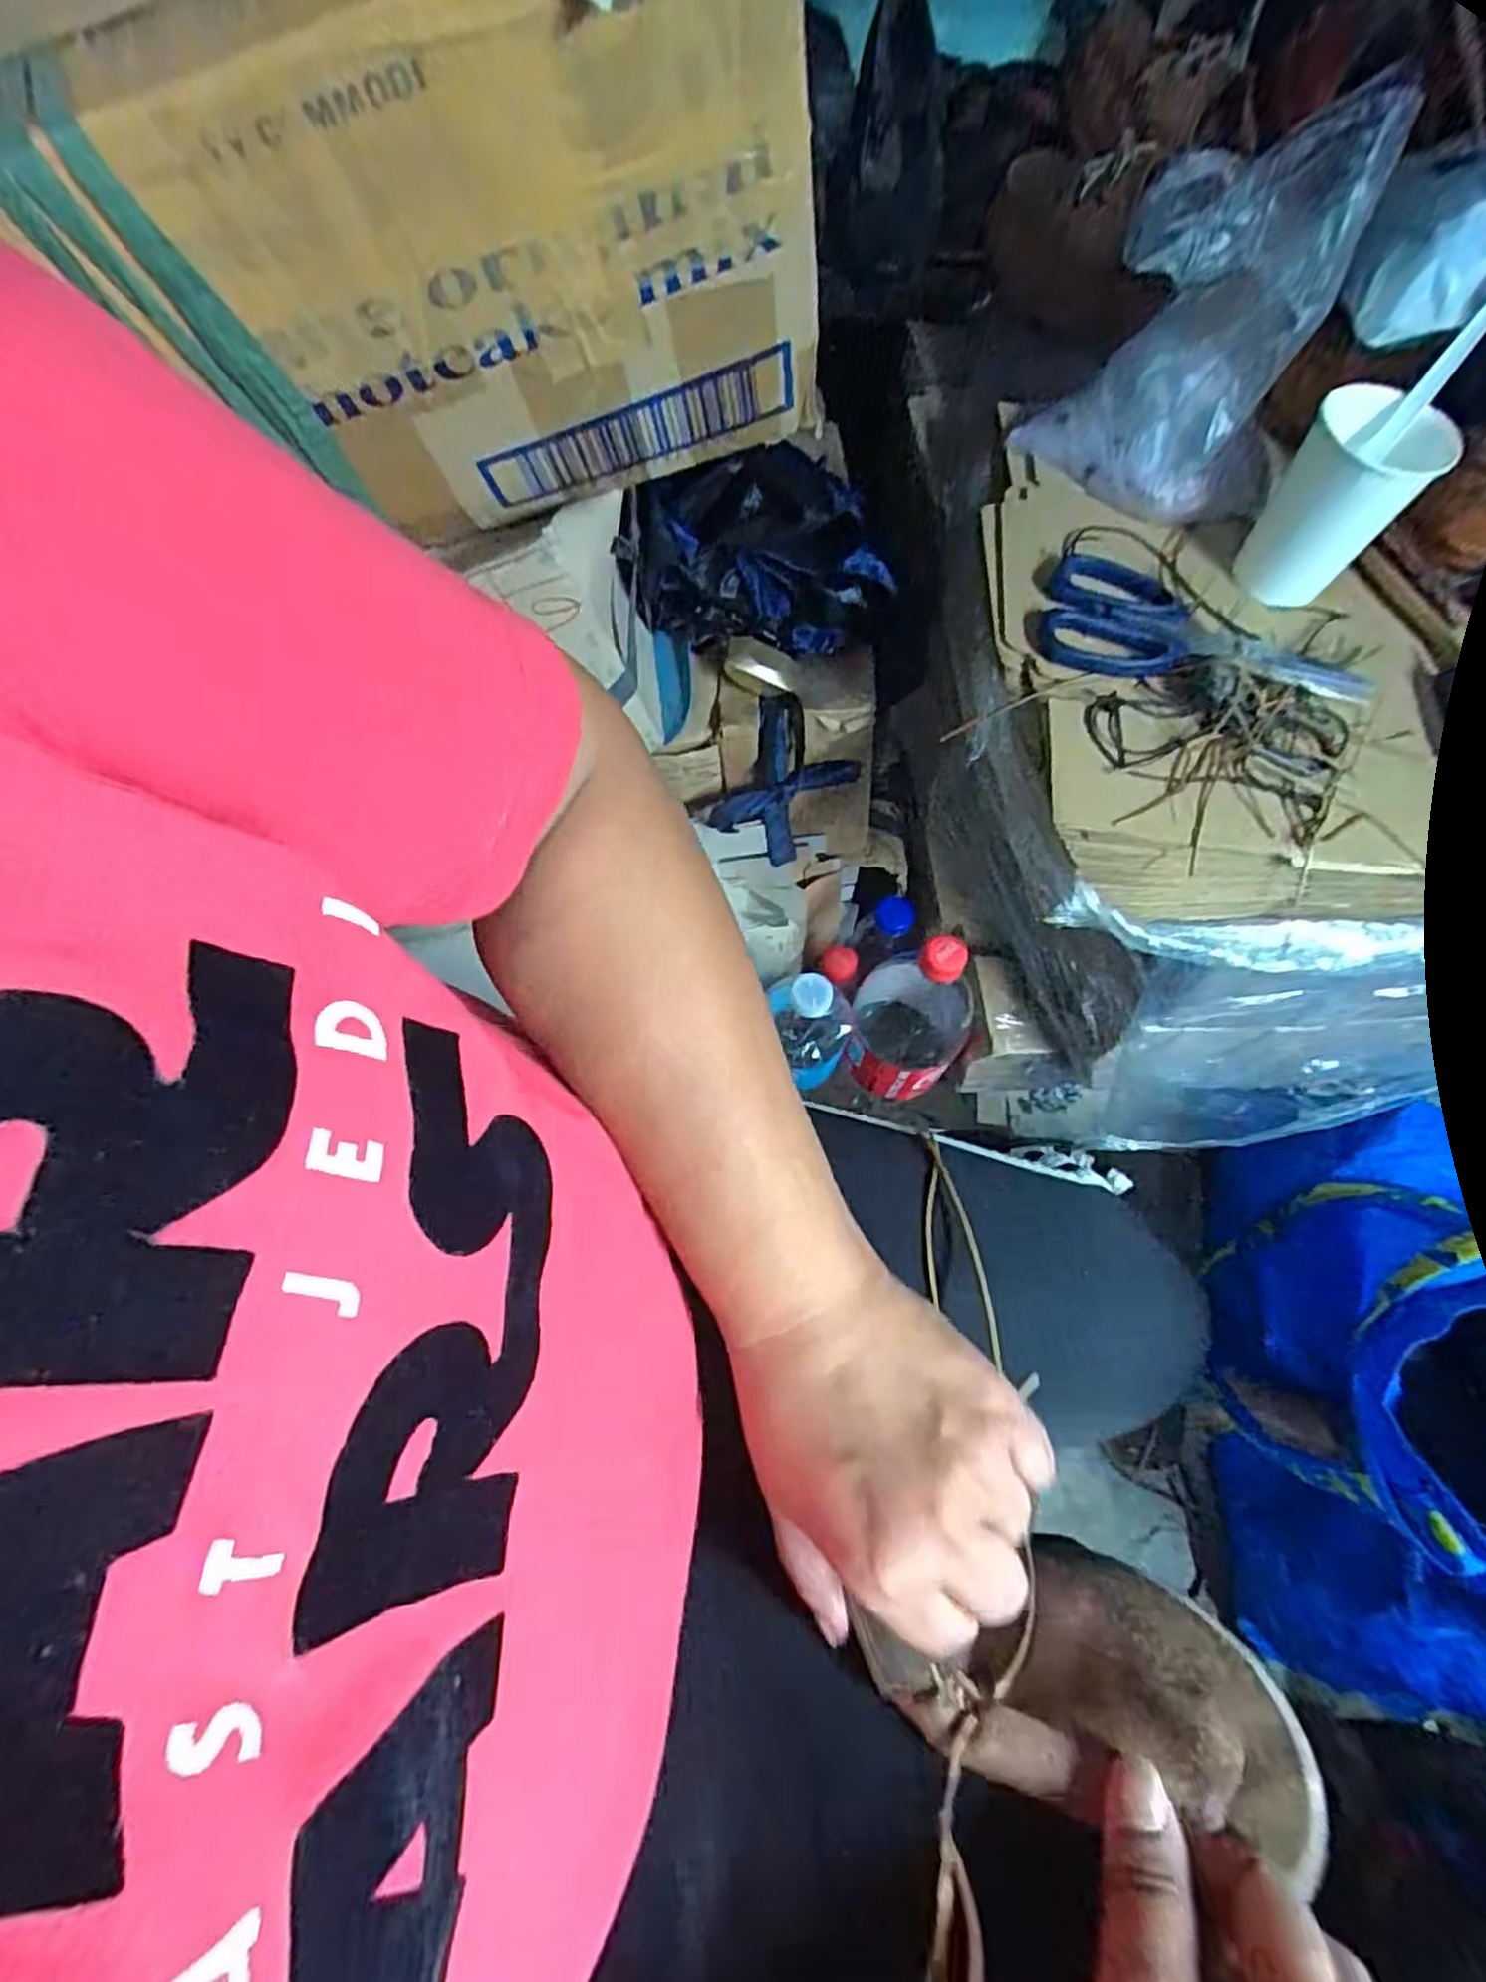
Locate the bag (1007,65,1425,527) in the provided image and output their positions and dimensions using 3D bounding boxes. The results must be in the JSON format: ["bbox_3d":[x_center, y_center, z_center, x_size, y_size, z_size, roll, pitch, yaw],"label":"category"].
[{"bbox_3d":[0.248,-0.363,0.425,0.086,0.167,0.125,-34,70,-17],"label":"bag"}]

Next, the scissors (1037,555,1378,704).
[{"bbox_3d":[0.257,-0.201,0.440,0.180,0.015,0.082,8,64,2],"label":"scissors"}]

